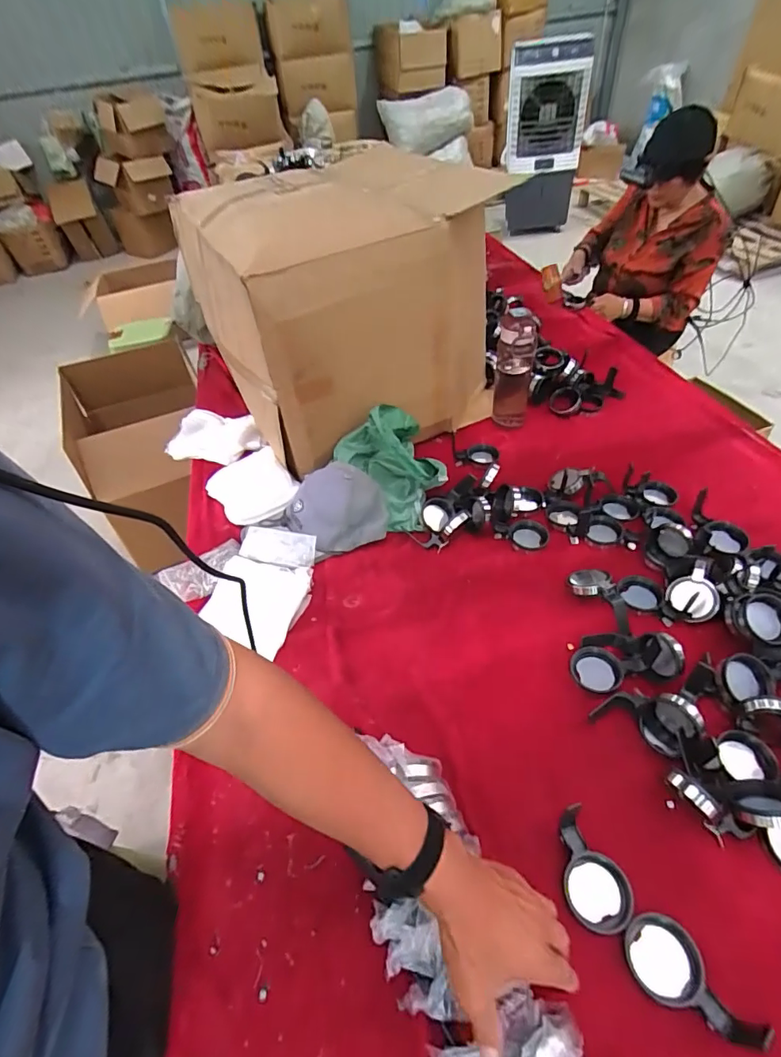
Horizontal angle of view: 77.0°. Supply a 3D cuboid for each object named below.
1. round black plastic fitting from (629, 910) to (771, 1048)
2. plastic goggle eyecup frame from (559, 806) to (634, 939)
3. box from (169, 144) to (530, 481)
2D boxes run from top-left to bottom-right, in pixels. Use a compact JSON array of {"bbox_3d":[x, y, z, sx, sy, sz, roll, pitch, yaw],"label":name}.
[{"bbox_3d":[0.286,0.419,0.467,0.101,0.079,0.065,21,51,25],"label":"round black plastic fitting"},{"bbox_3d":[0.226,0.374,0.541,0.065,0.035,0.105,3,45,9],"label":"plastic goggle eyecup frame"},{"bbox_3d":[-0.103,-0.411,1.017,0.451,0.468,0.444,-27,51,-16],"label":"box"}]

